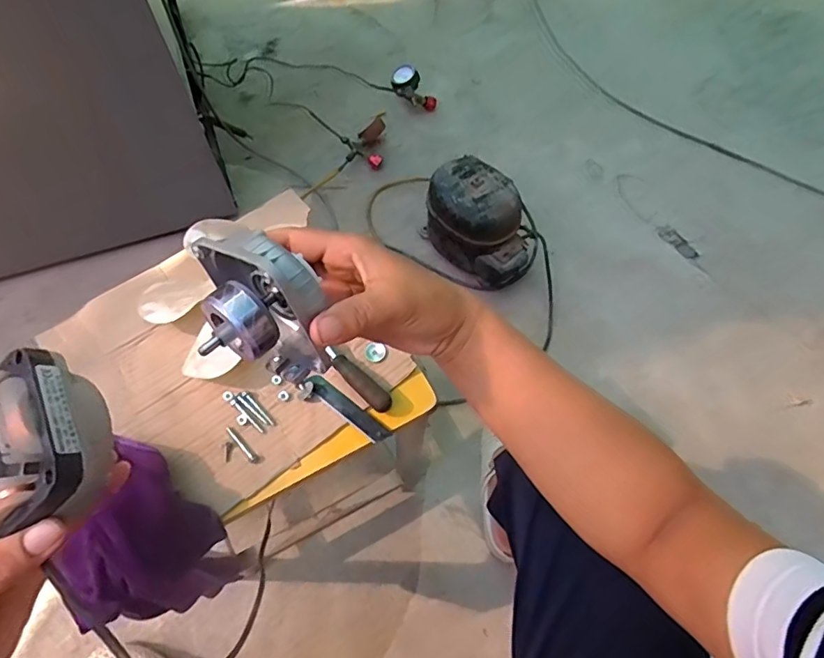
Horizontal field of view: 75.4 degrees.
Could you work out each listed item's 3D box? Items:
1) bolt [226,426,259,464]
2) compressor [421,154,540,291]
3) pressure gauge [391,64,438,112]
[{"bbox_3d":[-0.156,0.106,0.491,0.008,0.004,0.044,-39,73,-17],"label":"bolt"},{"bbox_3d":[0.133,-0.194,1.022,0.228,0.166,0.134,34,68,15],"label":"compressor"},{"bbox_3d":[-0.001,-0.563,1.255,0.077,0.045,0.134,-40,87,-18],"label":"pressure gauge"}]

